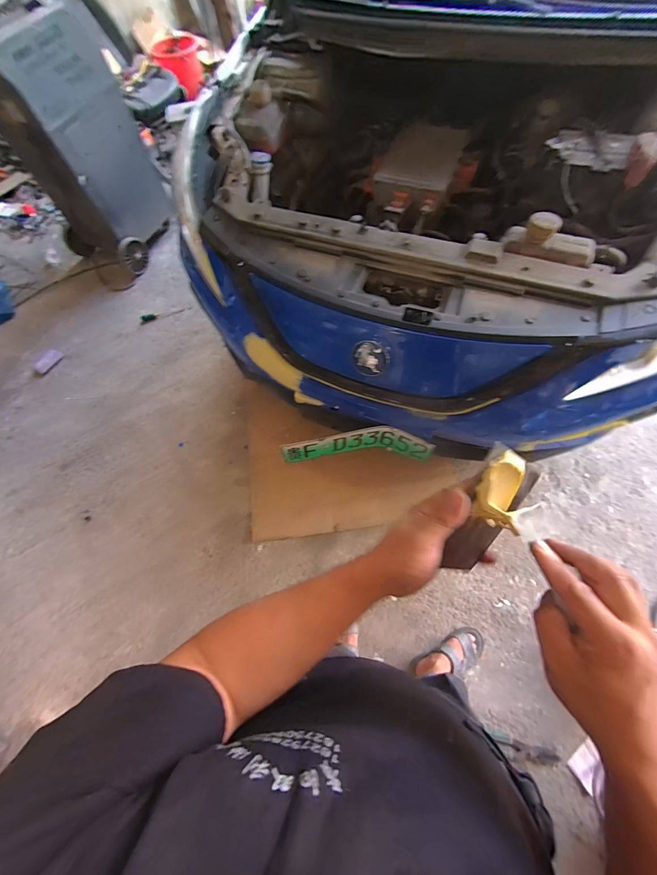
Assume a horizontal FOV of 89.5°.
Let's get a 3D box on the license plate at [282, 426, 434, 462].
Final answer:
[{"bbox_3d":[0.090,0.029,1.043,0.450,0.121,0.078,-1,65,3],"label":"license plate"}]

